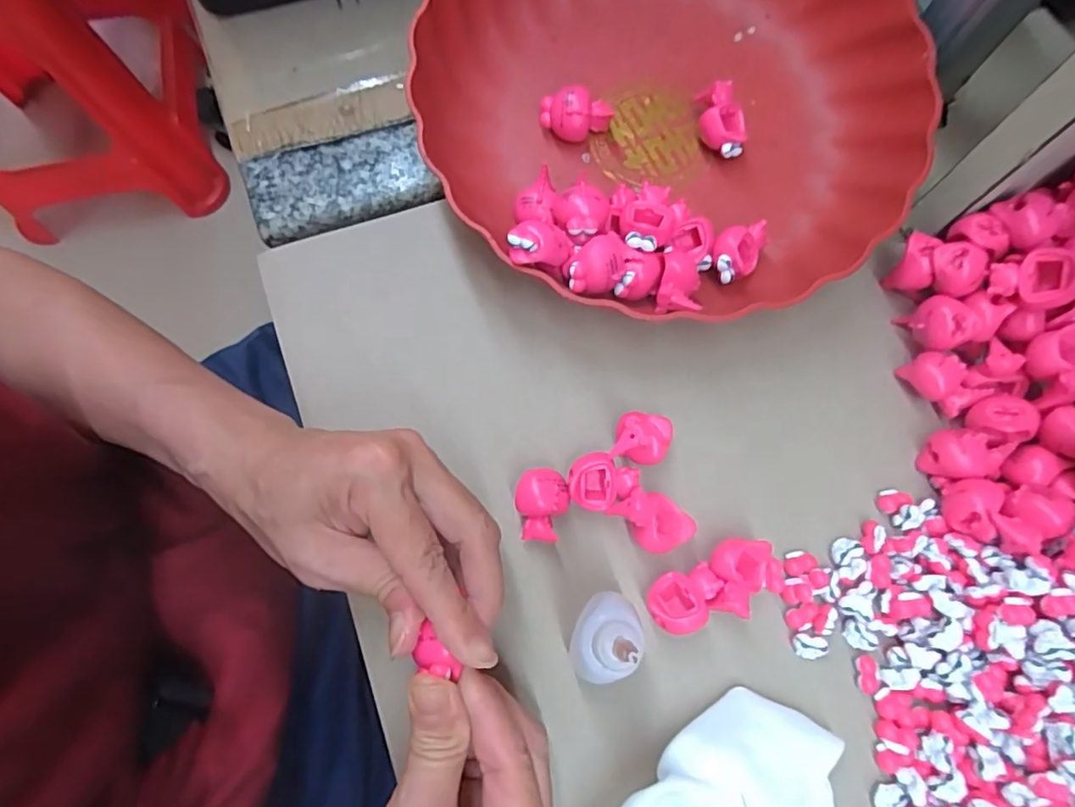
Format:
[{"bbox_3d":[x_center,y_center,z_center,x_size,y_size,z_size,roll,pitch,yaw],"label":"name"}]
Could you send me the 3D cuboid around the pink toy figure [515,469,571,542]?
[{"bbox_3d":[0.003,0.046,0.260,0.023,0.018,0.031,-1,75,0],"label":"pink toy figure"}]

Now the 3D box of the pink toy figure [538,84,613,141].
[{"bbox_3d":[0.020,-0.152,0.306,0.036,0.026,0.016,3,75,1],"label":"pink toy figure"}]

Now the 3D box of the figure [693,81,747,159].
[{"bbox_3d":[0.099,-0.150,0.306,0.023,0.026,0.034,-10,75,-2],"label":"figure"}]

